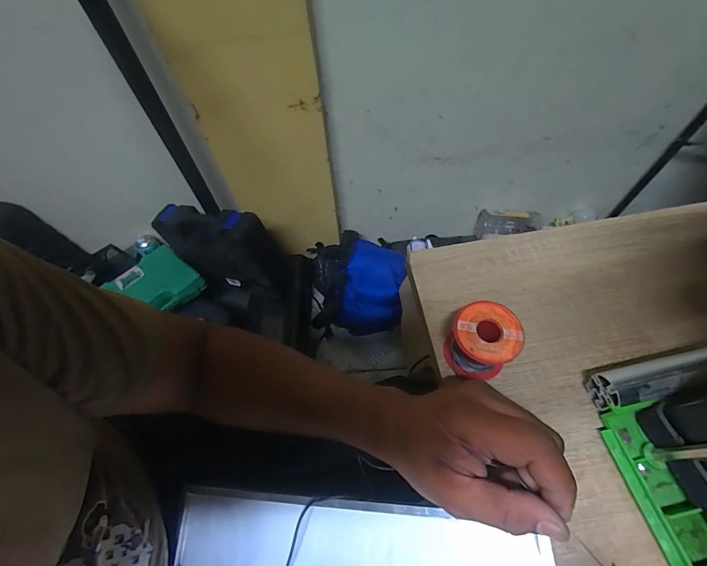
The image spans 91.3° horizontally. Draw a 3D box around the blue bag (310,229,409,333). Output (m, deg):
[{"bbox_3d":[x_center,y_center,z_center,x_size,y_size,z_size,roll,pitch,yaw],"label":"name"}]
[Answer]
[{"bbox_3d":[0.011,0.000,1.106,0.298,0.192,0.272,-4,61,1],"label":"blue bag"}]

